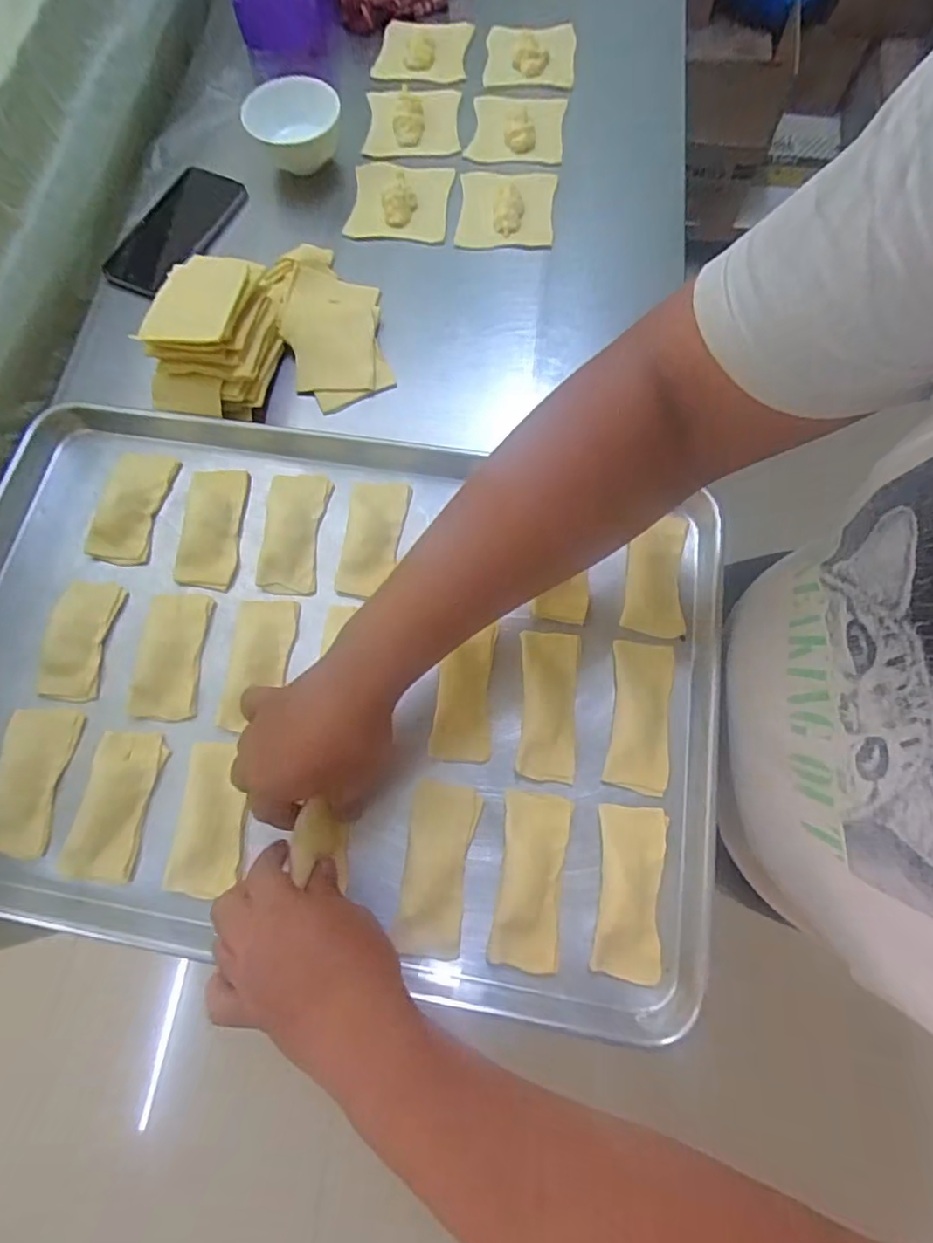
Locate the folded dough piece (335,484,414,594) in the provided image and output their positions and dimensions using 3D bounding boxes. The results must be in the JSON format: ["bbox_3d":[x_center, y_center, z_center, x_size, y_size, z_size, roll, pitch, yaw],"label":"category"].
[{"bbox_3d":[-0.077,-0.074,0.483,0.047,0.020,0.104,4,72,2],"label":"folded dough piece"}]

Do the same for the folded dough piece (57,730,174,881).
[{"bbox_3d":[-0.258,0.134,0.424,0.053,0.007,0.102,7,72,3],"label":"folded dough piece"}]

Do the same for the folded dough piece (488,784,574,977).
[{"bbox_3d":[0.045,0.176,0.397,0.045,0.015,0.111,7,72,3],"label":"folded dough piece"}]

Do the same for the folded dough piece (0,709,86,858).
[{"bbox_3d":[-0.329,0.118,0.433,0.055,0.005,0.103,5,72,2],"label":"folded dough piece"}]

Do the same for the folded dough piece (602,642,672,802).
[{"bbox_3d":[0.130,0.068,0.431,0.045,0.013,0.109,8,72,3],"label":"folded dough piece"}]

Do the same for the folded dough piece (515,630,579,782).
[{"bbox_3d":[0.062,0.062,0.439,0.043,0.007,0.110,5,72,2],"label":"folded dough piece"}]

